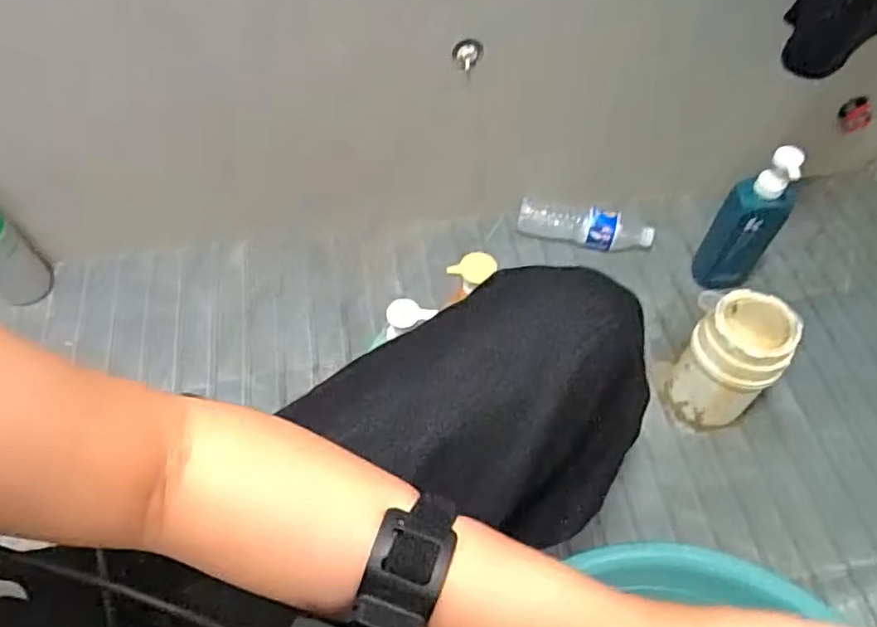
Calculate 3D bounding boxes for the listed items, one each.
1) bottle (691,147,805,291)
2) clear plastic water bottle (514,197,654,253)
[{"bbox_3d":[0.427,-0.118,0.880,0.078,0.263,0.049,32,62,19],"label":"bottle"},{"bbox_3d":[0.233,-0.134,0.995,0.209,0.066,0.052,10,57,6],"label":"clear plastic water bottle"}]

